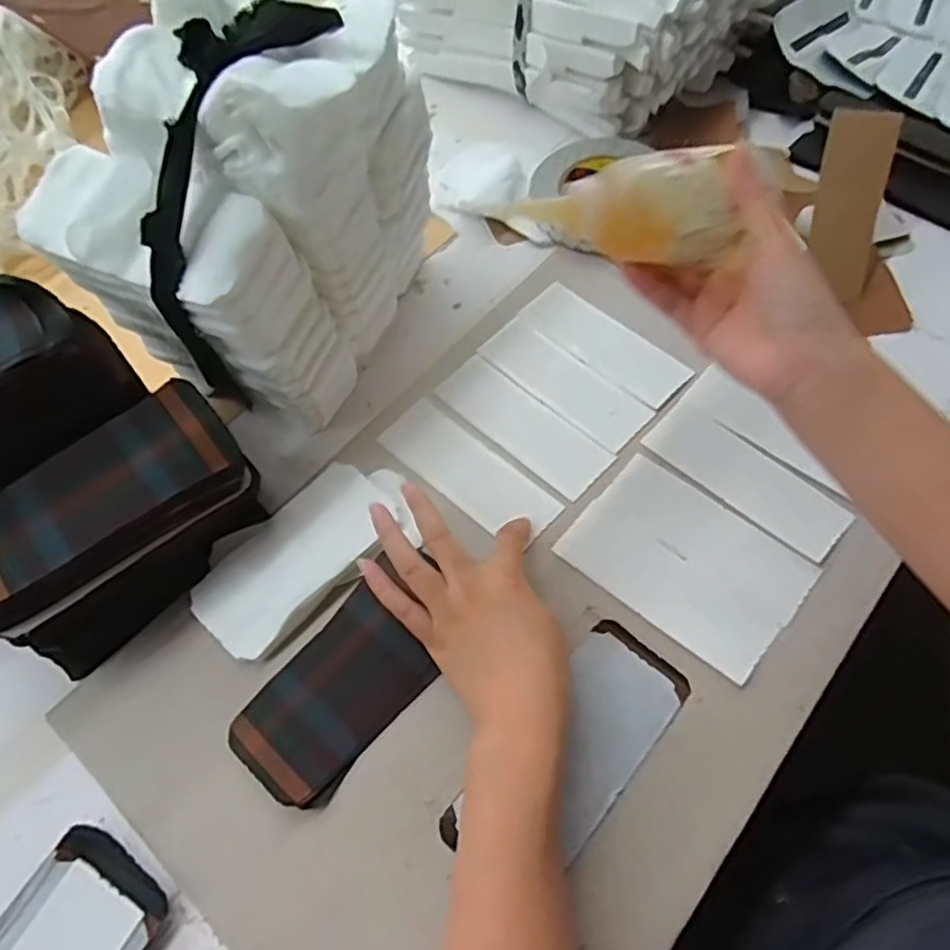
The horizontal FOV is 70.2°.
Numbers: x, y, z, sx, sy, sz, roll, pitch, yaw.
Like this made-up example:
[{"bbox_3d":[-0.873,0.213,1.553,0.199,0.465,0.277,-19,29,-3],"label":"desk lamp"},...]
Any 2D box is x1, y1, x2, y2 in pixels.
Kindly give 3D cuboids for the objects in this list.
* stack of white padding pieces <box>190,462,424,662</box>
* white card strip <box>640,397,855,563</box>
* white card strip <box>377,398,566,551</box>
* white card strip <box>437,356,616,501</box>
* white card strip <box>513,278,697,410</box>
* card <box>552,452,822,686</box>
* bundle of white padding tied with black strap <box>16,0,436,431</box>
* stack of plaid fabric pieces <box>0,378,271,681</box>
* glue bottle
[{"bbox_3d":[-0.116,0.055,0.473,0.157,0.012,0.083,-36,65,-15],"label":"stack of white padding pieces"},{"bbox_3d":[0.194,0.001,0.487,0.145,0.007,0.048,40,83,25],"label":"white card strip"},{"bbox_3d":[-0.005,-0.003,0.509,0.145,0.004,0.052,39,73,21],"label":"white card strip"},{"bbox_3d":[0.036,-0.041,0.531,0.147,0.004,0.053,40,70,22],"label":"white card strip"},{"bbox_3d":[0.108,-0.112,0.564,0.050,0.009,0.151,-44,66,-12],"label":"white card strip"},{"bbox_3d":[0.144,0.058,0.465,0.146,0.006,0.102,36,69,21],"label":"card"},{"bbox_3d":[-0.148,-0.183,0.482,0.166,0.240,0.229,19,64,14],"label":"bundle of white padding tied with black strap"},{"bbox_3d":[-0.227,0.035,0.442,0.175,0.093,0.090,-40,66,-17],"label":"stack of plaid fabric pieces"},{"bbox_3d":[0.081,-0.148,0.375,0.126,0.041,0.047,-2,60,-4],"label":"glue bottle"}]

